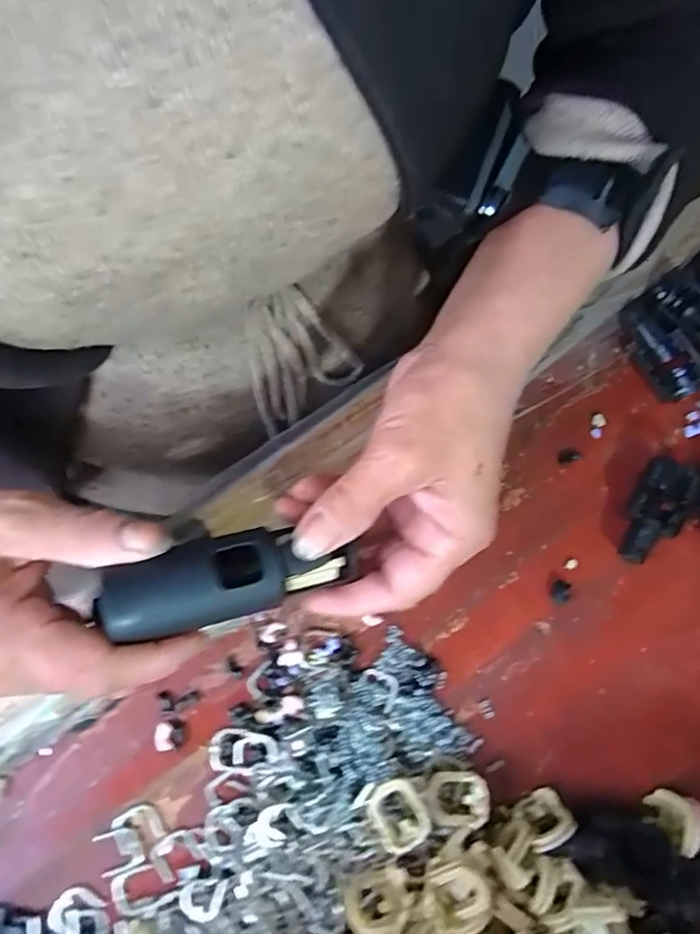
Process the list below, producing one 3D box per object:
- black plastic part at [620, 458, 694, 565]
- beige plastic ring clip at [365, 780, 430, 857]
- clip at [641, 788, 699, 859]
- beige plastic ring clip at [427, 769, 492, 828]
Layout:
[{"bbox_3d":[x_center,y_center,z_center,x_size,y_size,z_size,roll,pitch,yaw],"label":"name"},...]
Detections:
[{"bbox_3d":[0.151,0.024,0.284,0.024,0.025,0.051,26,77,3],"label":"black plastic part"},{"bbox_3d":[0.020,0.148,0.243,0.023,0.004,0.027,-37,40,0],"label":"beige plastic ring clip"},{"bbox_3d":[0.146,0.160,0.261,0.016,0.025,0.022,23,77,3],"label":"clip"},{"bbox_3d":[0.048,0.147,0.253,0.027,0.008,0.022,-4,77,-4],"label":"beige plastic ring clip"}]

